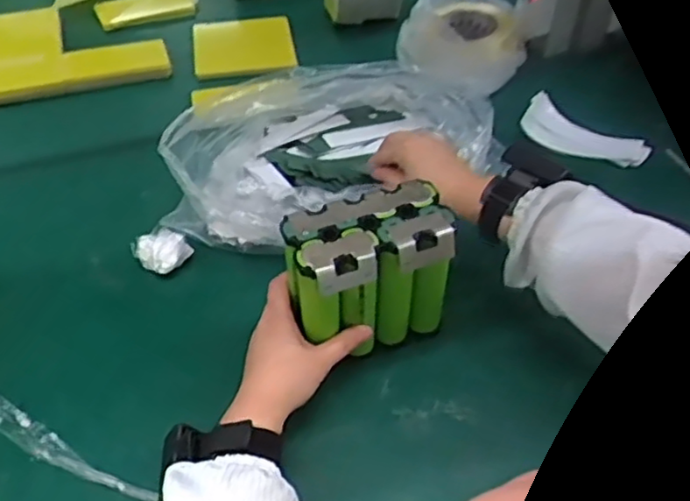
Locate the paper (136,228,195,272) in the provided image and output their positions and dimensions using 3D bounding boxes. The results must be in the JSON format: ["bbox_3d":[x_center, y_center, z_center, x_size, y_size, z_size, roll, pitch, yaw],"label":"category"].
[{"bbox_3d":[-0.192,-0.001,0.715,0.049,0.033,0.047,31,54,26],"label":"paper"}]

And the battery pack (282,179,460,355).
[{"bbox_3d":[0.021,0.023,0.600,0.135,0.130,0.076,-16,49,-14],"label":"battery pack"}]

